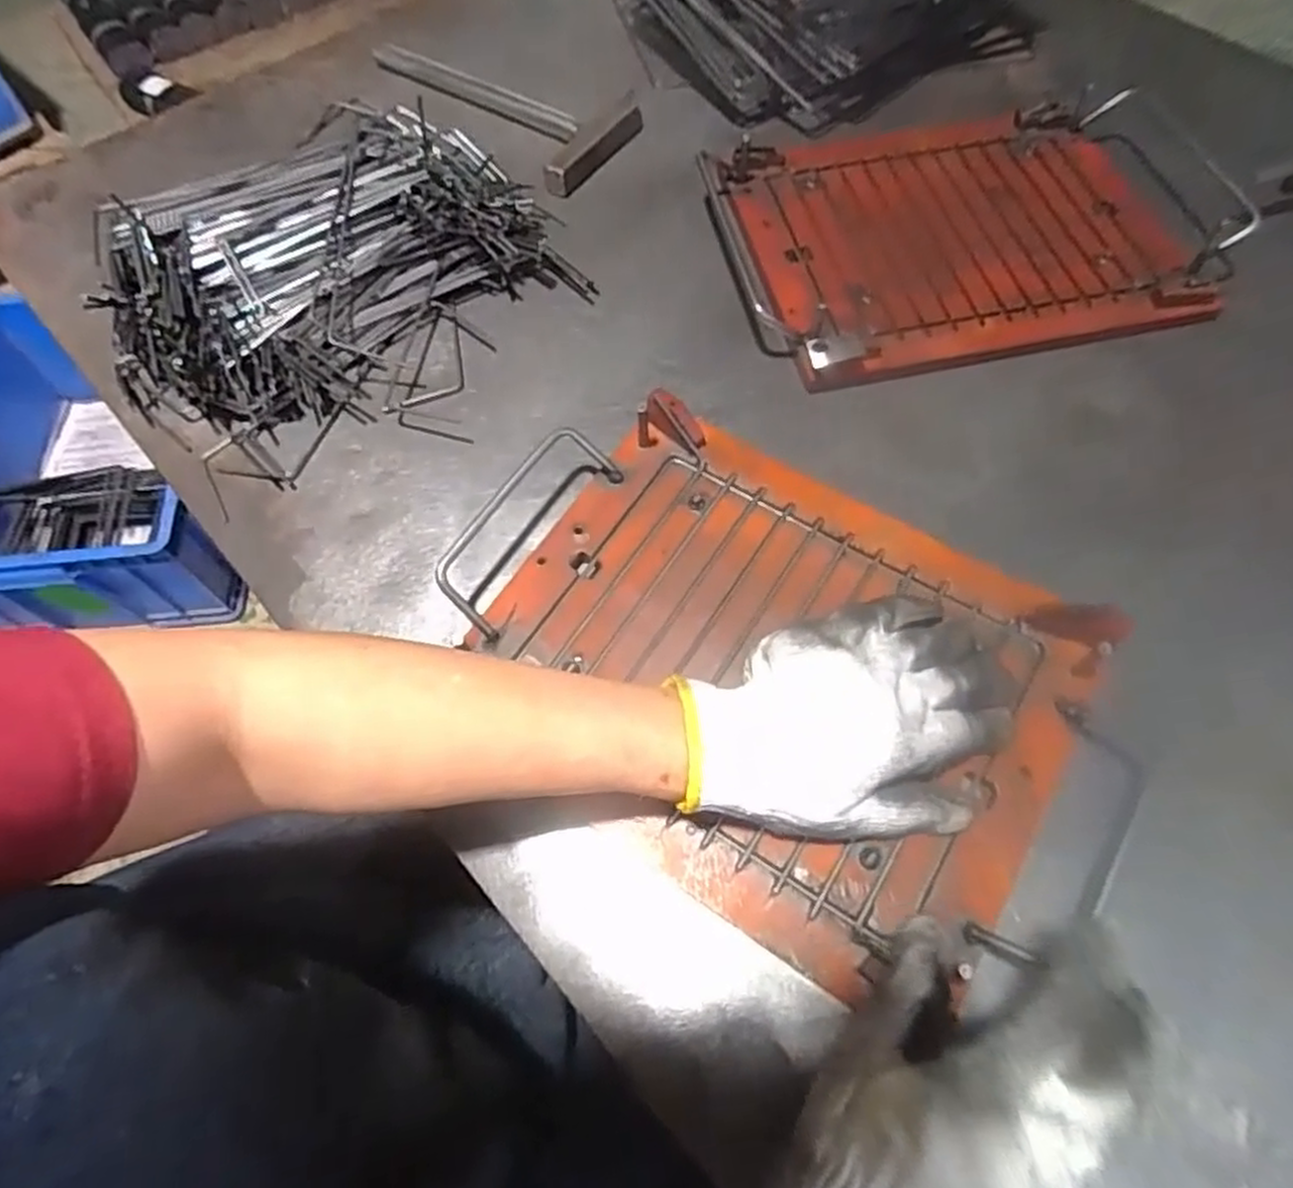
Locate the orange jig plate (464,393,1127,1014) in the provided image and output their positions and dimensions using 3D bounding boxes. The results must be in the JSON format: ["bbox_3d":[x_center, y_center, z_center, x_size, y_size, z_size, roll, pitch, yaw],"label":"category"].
[{"bbox_3d":[0.071,0.034,0.427,0.308,0.015,0.247,34,71,18],"label":"orange jig plate"}]

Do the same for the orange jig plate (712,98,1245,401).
[{"bbox_3d":[0.227,-0.266,0.566,0.289,0.024,0.227,-11,64,-2],"label":"orange jig plate"}]

